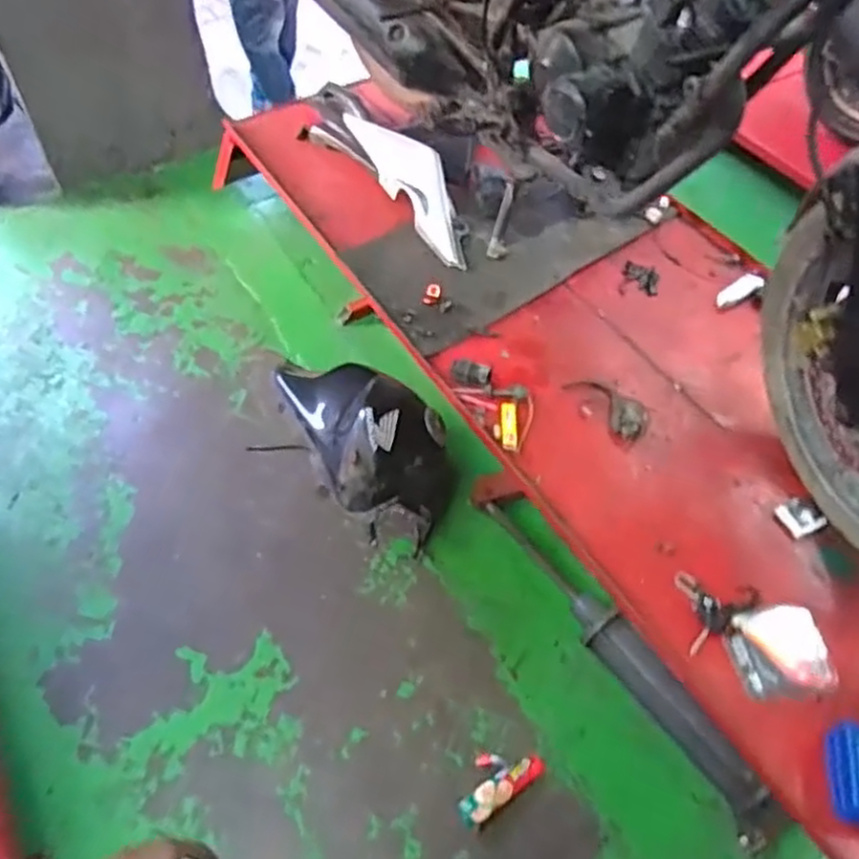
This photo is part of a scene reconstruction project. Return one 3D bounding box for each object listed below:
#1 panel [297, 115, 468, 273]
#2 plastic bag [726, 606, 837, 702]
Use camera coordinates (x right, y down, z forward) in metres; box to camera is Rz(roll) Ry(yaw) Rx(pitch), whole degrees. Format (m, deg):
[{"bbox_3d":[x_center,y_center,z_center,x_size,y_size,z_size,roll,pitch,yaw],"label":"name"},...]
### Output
[{"bbox_3d":[-0.080,-0.556,1.532,0.117,0.107,0.552,-30,60,-21],"label":"panel"},{"bbox_3d":[0.483,0.306,0.972,0.138,0.028,0.121,-13,55,-10],"label":"plastic bag"}]

